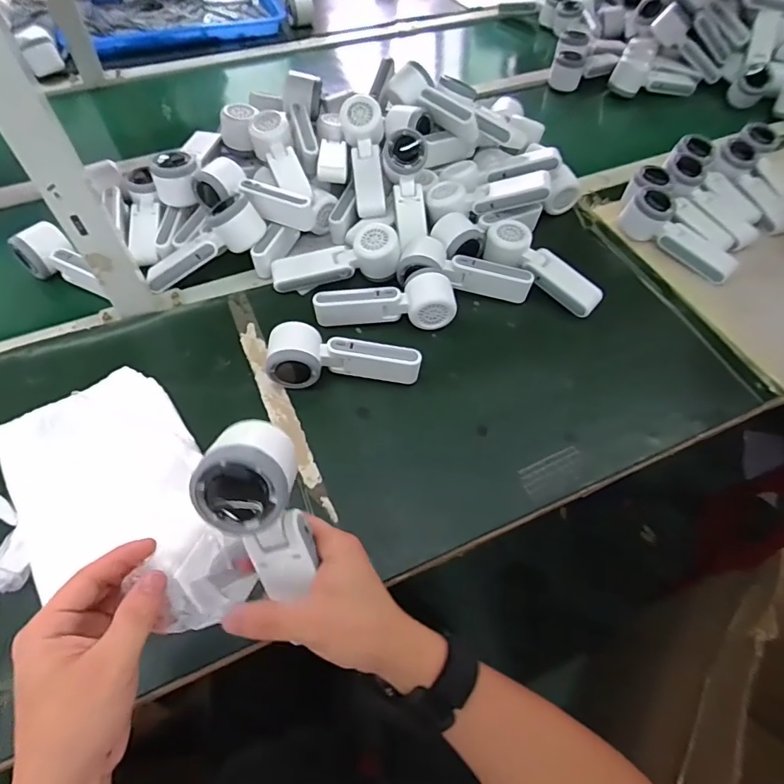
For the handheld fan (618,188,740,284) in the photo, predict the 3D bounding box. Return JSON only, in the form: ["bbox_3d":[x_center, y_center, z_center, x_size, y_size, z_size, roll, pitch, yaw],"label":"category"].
[{"bbox_3d":[0.399,-0.217,0.676,0.053,0.061,0.163,-35,63,-22],"label":"handheld fan"}]

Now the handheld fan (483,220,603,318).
[{"bbox_3d":[0.196,-0.161,0.642,0.165,0.056,0.049,35,62,20],"label":"handheld fan"}]

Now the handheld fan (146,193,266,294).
[{"bbox_3d":[-0.241,-0.185,0.627,0.161,0.048,0.055,-35,61,3],"label":"handheld fan"}]

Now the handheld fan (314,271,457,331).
[{"bbox_3d":[-0.009,-0.110,0.603,0.169,0.051,0.058,-2,56,-2],"label":"handheld fan"}]

